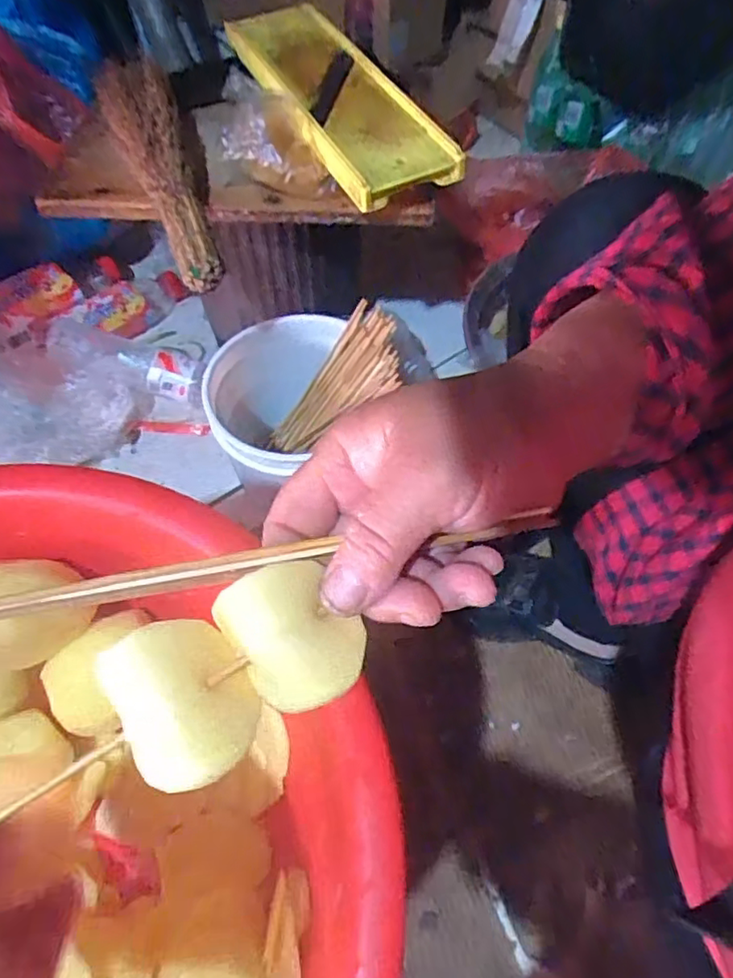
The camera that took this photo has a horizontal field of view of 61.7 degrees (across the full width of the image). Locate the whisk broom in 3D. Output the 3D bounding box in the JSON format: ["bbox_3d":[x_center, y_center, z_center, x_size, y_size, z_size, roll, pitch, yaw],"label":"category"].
[{"bbox_3d":[-0.185,-0.288,0.537,0.066,0.055,0.286,-16,60,-10],"label":"whisk broom"}]

